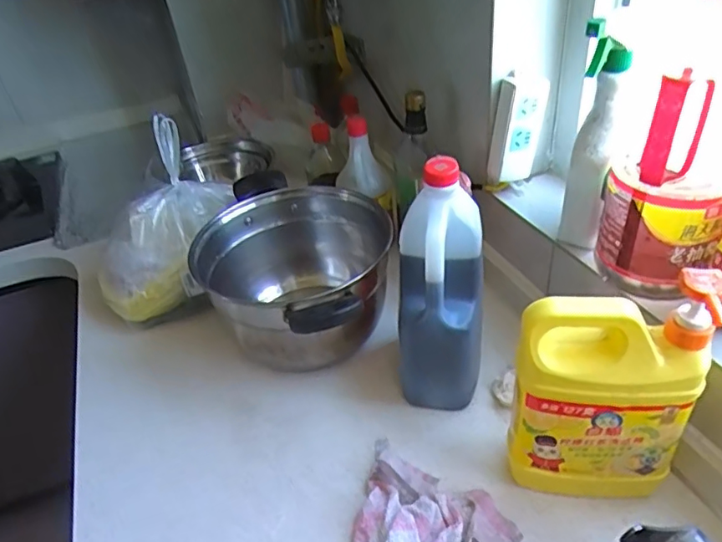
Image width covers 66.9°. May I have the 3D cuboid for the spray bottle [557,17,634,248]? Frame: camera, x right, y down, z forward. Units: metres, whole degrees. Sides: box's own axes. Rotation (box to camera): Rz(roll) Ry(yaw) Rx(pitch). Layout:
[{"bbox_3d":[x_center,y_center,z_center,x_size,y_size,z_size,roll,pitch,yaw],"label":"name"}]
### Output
[{"bbox_3d":[0.250,-0.140,0.585,0.051,0.230,0.069,6,38,18],"label":"spray bottle"}]

